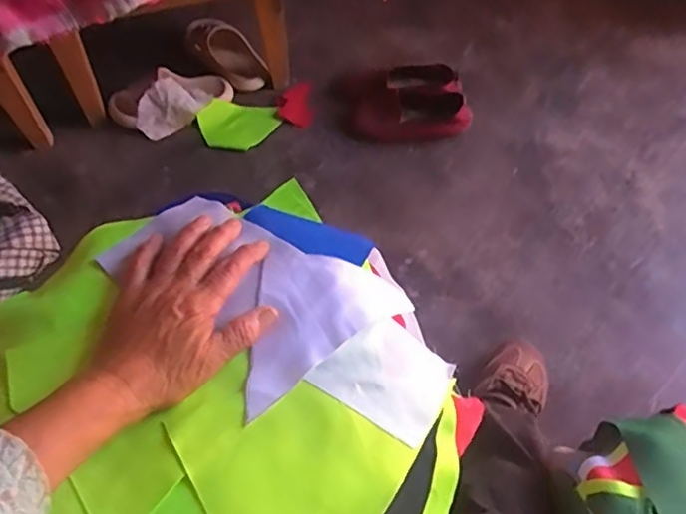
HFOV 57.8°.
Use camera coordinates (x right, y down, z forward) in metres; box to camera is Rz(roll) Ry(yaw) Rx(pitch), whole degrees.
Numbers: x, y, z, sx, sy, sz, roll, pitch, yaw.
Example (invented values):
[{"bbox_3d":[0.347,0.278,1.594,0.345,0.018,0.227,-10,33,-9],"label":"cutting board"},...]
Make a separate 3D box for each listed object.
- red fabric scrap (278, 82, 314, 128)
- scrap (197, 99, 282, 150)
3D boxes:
[{"bbox_3d":[-0.091,-0.293,1.199,0.064,0.024,0.090,-5,60,-4],"label":"red fabric scrap"},{"bbox_3d":[-0.198,-0.255,1.185,0.145,0.034,0.104,-2,60,-2],"label":"scrap"}]

